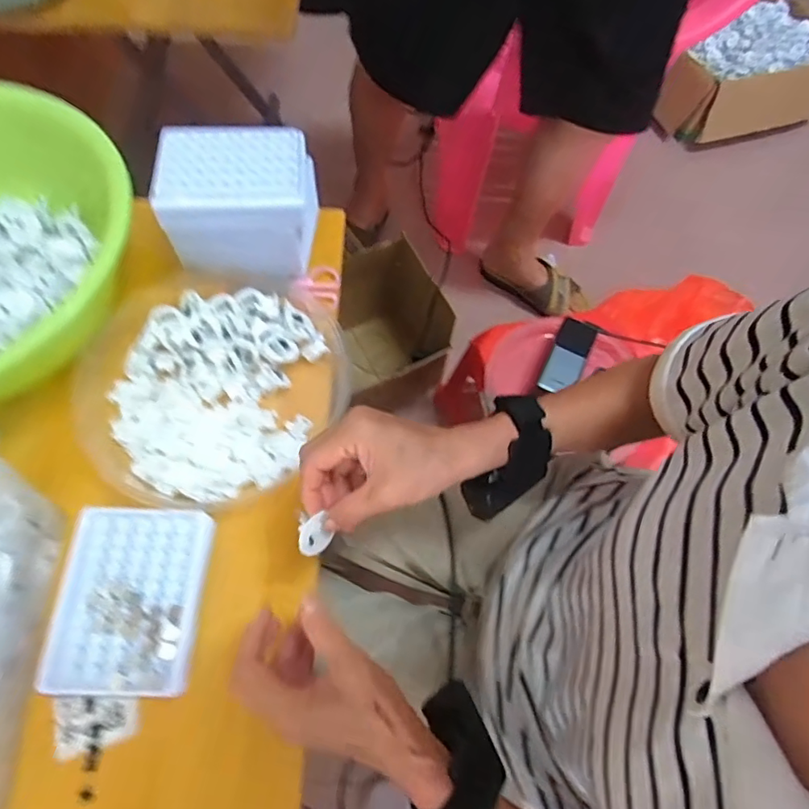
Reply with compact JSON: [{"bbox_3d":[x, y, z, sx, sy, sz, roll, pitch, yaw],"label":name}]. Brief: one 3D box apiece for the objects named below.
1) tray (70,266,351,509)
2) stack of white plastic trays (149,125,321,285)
[{"bbox_3d":[-0.177,-0.025,0.495,0.223,0.044,0.242,1,67,-3],"label":"tray"},{"bbox_3d":[-0.154,-0.193,0.504,0.133,0.093,0.100,-3,67,-5],"label":"stack of white plastic trays"}]

